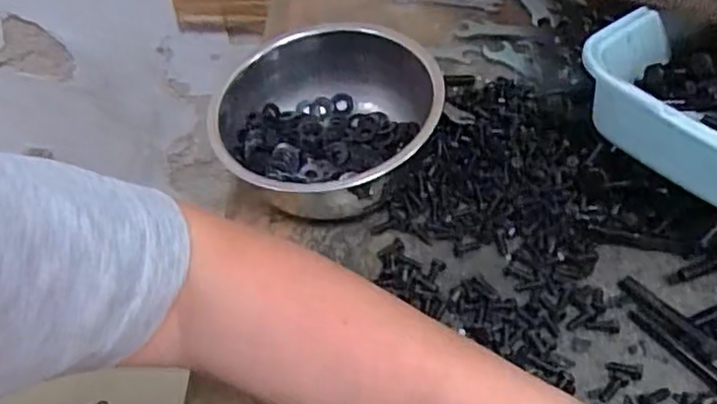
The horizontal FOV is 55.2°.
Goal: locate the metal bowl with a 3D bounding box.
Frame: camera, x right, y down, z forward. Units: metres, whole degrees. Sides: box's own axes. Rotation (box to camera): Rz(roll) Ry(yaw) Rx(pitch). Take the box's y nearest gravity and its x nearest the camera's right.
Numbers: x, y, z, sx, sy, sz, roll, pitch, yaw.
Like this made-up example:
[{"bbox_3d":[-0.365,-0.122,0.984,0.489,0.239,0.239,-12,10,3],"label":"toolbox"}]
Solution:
[{"bbox_3d":[-0.025,-0.055,0.517,0.159,0.081,0.170,-1,47,4],"label":"metal bowl"}]

